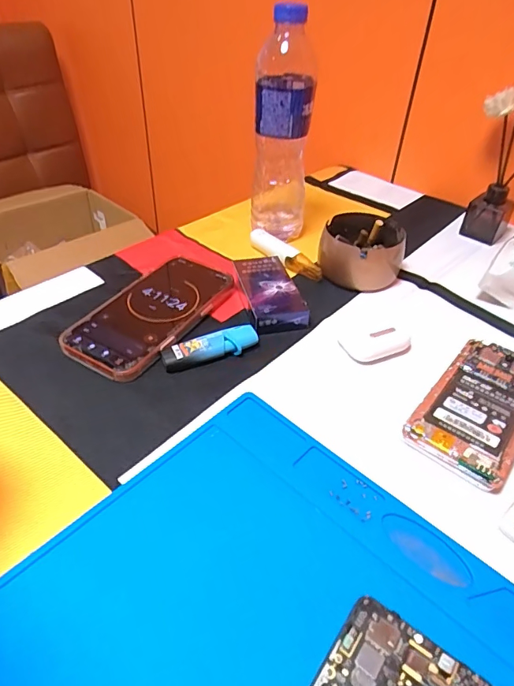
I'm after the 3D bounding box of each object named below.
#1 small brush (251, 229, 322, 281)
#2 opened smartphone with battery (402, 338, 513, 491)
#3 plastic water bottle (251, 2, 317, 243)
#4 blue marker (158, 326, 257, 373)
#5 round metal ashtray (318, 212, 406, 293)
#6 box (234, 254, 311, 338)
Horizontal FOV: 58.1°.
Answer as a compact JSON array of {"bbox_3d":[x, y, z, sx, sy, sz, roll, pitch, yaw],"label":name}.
[{"bbox_3d":[0.031,-0.098,0.511,0.019,0.021,0.098,-31,52,-33],"label":"small brush"},{"bbox_3d":[0.173,0.048,0.357,0.065,0.014,0.139,31,48,28],"label":"opened smartphone with battery"},{"bbox_3d":[0.028,-0.228,0.494,0.059,0.210,0.062,6,41,3],"label":"plastic water bottle"},{"bbox_3d":[-0.039,0.004,0.395,0.083,0.014,0.022,-14,44,-18],"label":"blue marker"},{"bbox_3d":[0.112,-0.097,0.496,0.085,0.048,0.083,2,41,-2],"label":"round metal ashtray"},{"bbox_3d":[0.014,-0.048,0.452,0.051,0.024,0.094,-7,42,-12],"label":"box"}]

